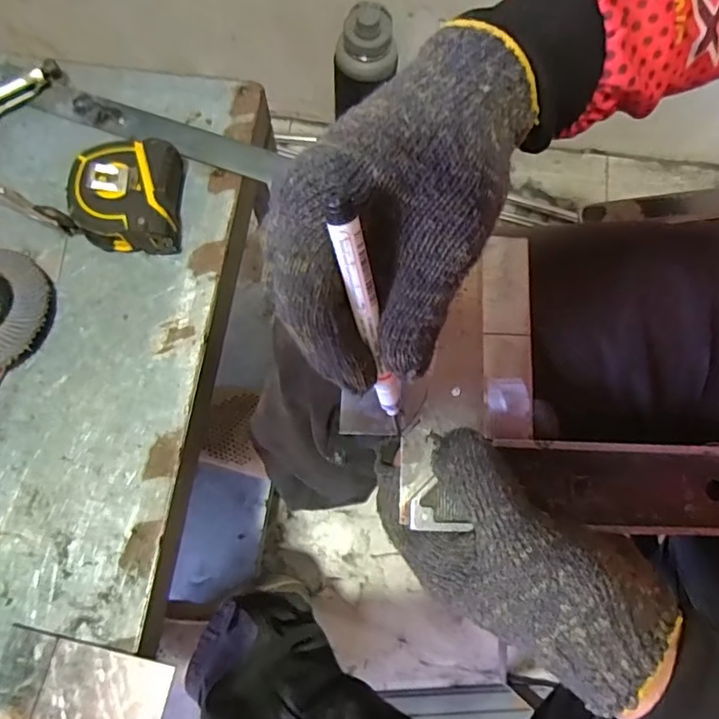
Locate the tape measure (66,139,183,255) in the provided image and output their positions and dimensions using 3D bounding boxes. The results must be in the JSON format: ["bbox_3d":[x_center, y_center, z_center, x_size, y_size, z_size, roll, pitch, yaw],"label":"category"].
[{"bbox_3d":[-0.157,-0.111,0.374,0.069,0.035,0.070,4,76,-1],"label":"tape measure"}]

